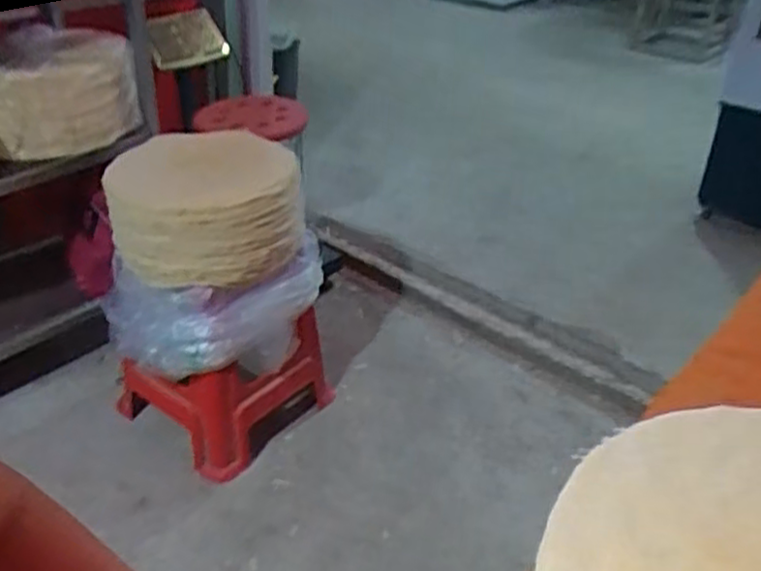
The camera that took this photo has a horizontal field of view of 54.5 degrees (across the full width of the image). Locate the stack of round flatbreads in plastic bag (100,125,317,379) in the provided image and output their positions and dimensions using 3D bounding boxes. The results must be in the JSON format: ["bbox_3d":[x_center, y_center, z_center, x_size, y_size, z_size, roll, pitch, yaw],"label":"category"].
[{"bbox_3d":[-0.369,-0.073,1.606,0.425,0.380,0.390,11,34,11],"label":"stack of round flatbreads in plastic bag"}]

